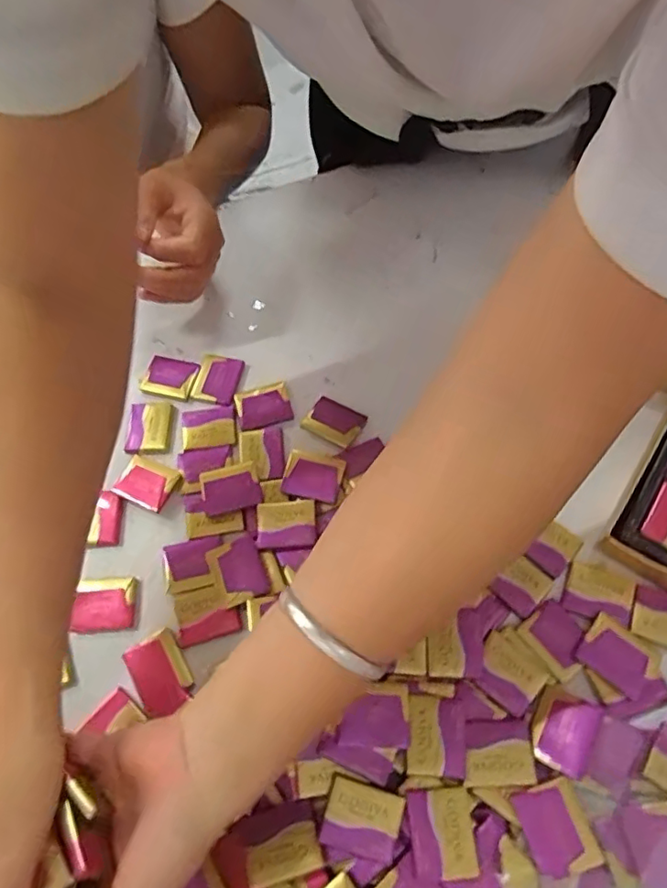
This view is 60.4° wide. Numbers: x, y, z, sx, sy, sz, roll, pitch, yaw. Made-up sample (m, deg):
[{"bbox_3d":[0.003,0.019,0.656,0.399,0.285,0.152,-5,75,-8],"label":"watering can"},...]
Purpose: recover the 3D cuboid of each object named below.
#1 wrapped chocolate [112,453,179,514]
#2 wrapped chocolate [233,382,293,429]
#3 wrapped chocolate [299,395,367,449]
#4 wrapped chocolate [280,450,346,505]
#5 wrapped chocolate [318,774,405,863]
[{"bbox_3d":[-0.129,0.027,0.397,0.034,0.013,0.033,20,66,13],"label":"wrapped chocolate"},{"bbox_3d":[-0.053,-0.028,0.426,0.039,0.004,0.032,-14,63,-3],"label":"wrapped chocolate"},{"bbox_3d":[0.000,-0.016,0.416,0.040,0.006,0.031,26,68,16],"label":"wrapped chocolate"},{"bbox_3d":[-0.015,0.022,0.395,0.040,0.004,0.033,14,65,10],"label":"wrapped chocolate"},{"bbox_3d":[0.015,0.194,0.294,0.038,0.007,0.032,14,65,11],"label":"wrapped chocolate"}]

